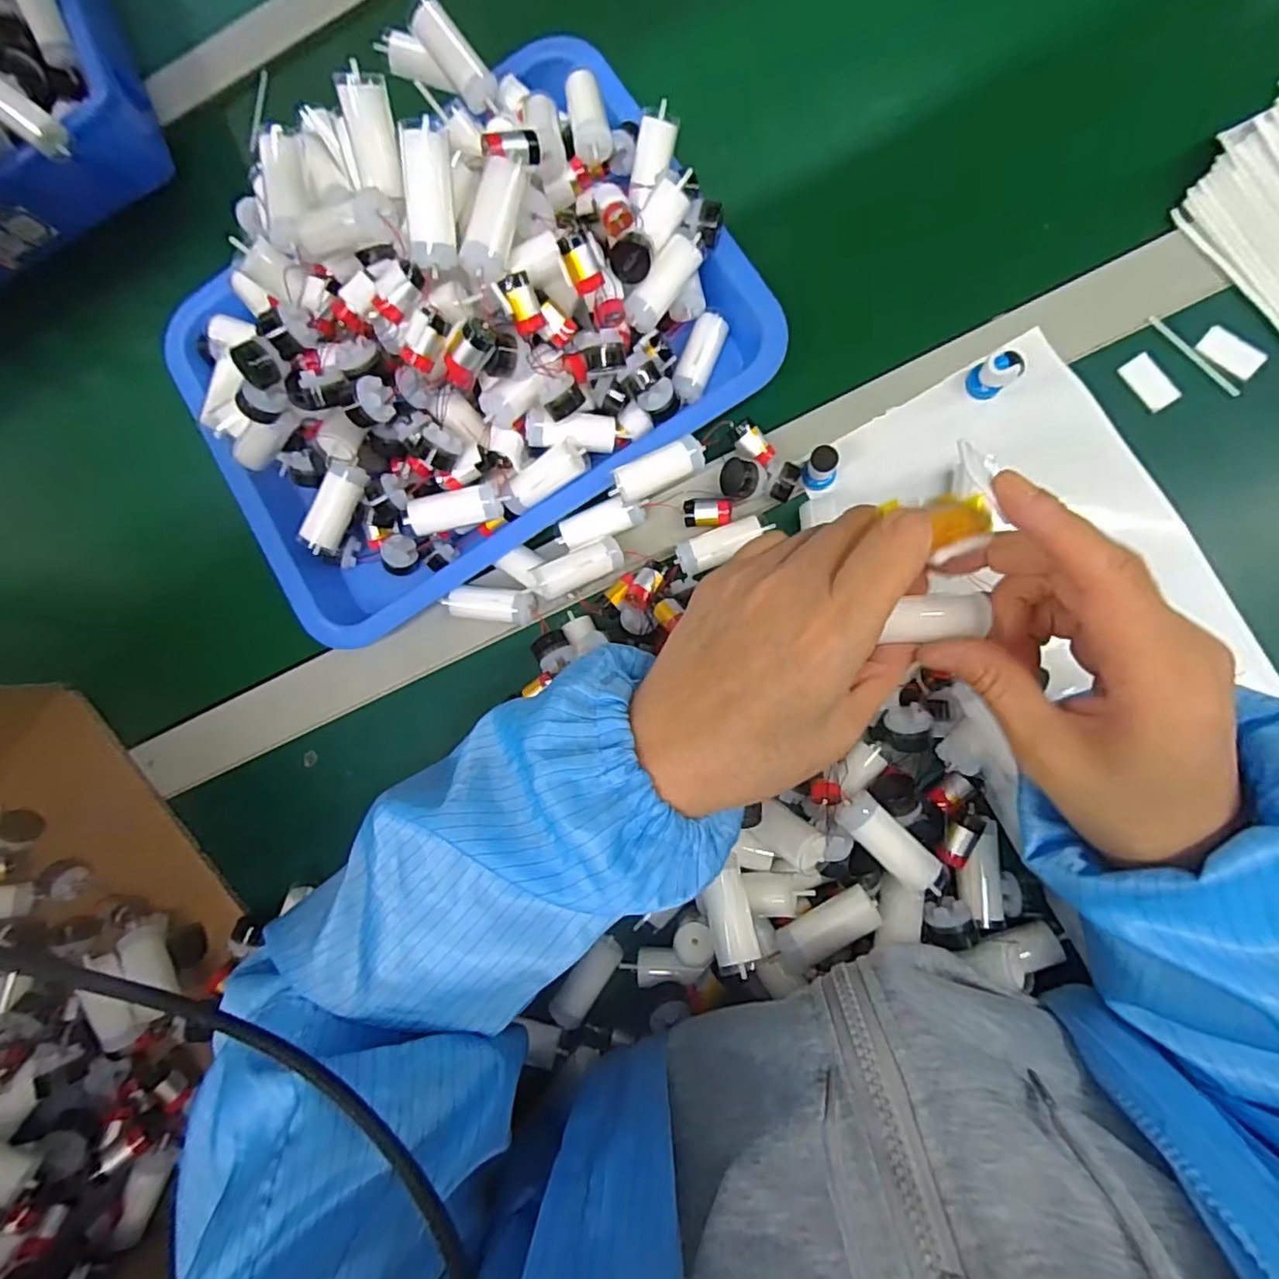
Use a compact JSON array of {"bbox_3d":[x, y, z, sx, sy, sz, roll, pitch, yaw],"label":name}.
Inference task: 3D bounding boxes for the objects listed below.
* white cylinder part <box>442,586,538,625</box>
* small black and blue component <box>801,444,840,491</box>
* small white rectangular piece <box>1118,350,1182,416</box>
[{"bbox_3d":[-0.086,-0.020,0.366,0.050,0.023,0.020,7,87,9],"label":"white cylinder part"},{"bbox_3d":[0.101,-0.095,0.338,0.017,0.023,0.016,-1,86,9],"label":"small black and blue component"},{"bbox_3d":[0.273,-0.137,0.326,0.018,0.004,0.031,-34,82,5],"label":"small white rectangular piece"}]

